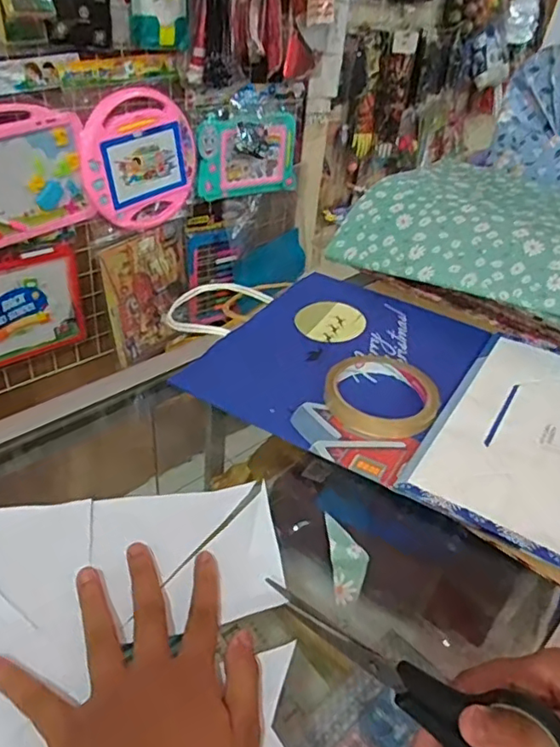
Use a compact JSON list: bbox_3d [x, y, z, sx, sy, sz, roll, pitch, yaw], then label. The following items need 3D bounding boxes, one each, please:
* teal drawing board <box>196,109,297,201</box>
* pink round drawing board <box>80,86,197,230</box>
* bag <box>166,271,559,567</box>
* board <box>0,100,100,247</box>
[{"bbox_3d":[-0.069,-0.537,1.409,0.303,0.193,0.020,-22,44,-34],"label":"teal drawing board"},{"bbox_3d":[-0.289,-0.451,1.217,0.027,0.267,0.278,32,43,32],"label":"pink round drawing board"},{"bbox_3d":[0.089,-0.010,0.511,0.374,0.008,0.255,24,38,23],"label":"bag"},{"bbox_3d":[-0.496,-0.358,1.051,0.293,0.236,0.015,-25,46,-37],"label":"board"}]

